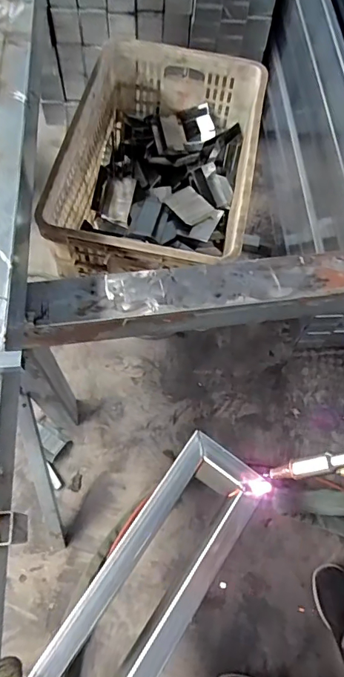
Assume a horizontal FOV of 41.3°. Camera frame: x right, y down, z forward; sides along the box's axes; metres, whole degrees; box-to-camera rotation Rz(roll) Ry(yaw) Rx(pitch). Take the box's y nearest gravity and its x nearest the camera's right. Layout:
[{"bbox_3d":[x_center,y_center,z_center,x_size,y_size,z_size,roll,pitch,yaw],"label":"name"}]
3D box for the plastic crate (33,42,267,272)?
[{"bbox_3d":[-0.018,-0.334,0.982,0.356,0.243,0.516,12,65,3],"label":"plastic crate"}]

